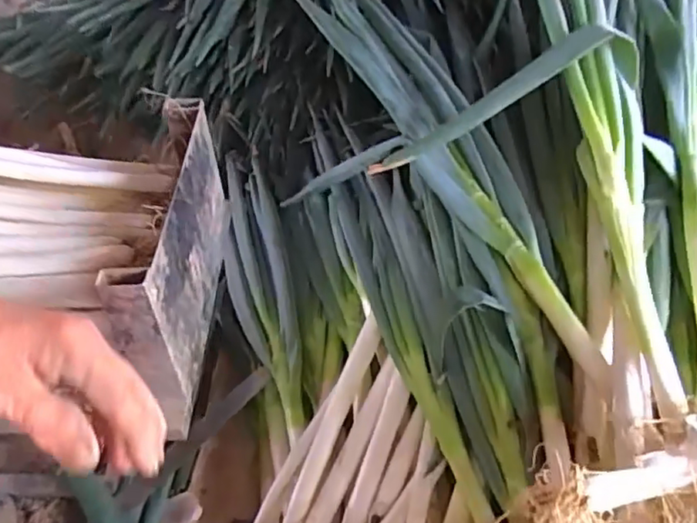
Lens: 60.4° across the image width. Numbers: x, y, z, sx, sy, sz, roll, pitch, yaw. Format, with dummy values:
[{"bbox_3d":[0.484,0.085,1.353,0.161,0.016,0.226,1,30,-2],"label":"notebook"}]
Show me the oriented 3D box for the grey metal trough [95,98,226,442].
[{"bbox_3d":[-0.171,-0.013,0.610,0.056,0.171,0.322,-5,47,1],"label":"grey metal trough"}]

